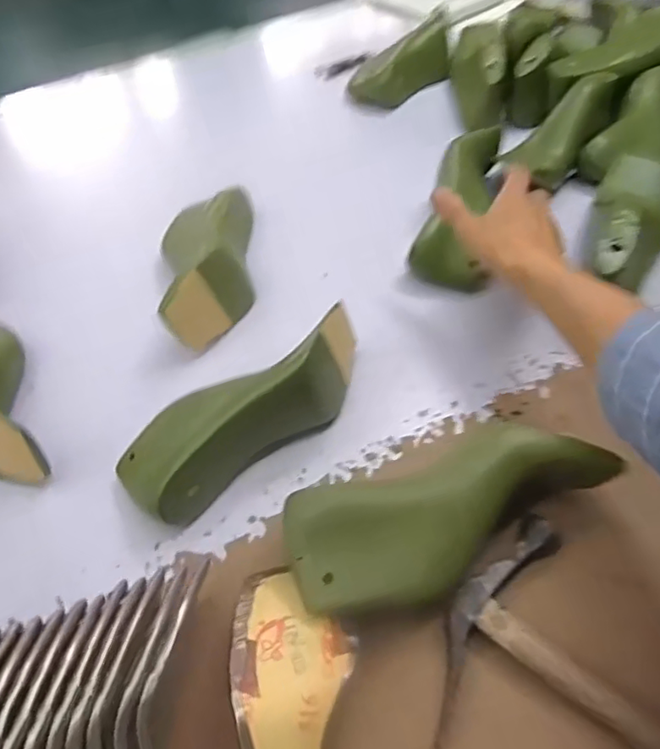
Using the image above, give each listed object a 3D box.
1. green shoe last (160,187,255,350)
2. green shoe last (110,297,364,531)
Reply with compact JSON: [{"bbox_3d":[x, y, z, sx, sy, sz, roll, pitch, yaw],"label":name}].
[{"bbox_3d":[-0.120,-0.122,0.593,0.100,0.066,0.200,-12,50,-6],"label":"green shoe last"},{"bbox_3d":[-0.062,0.024,0.469,0.224,0.074,0.086,-34,55,-22],"label":"green shoe last"}]

